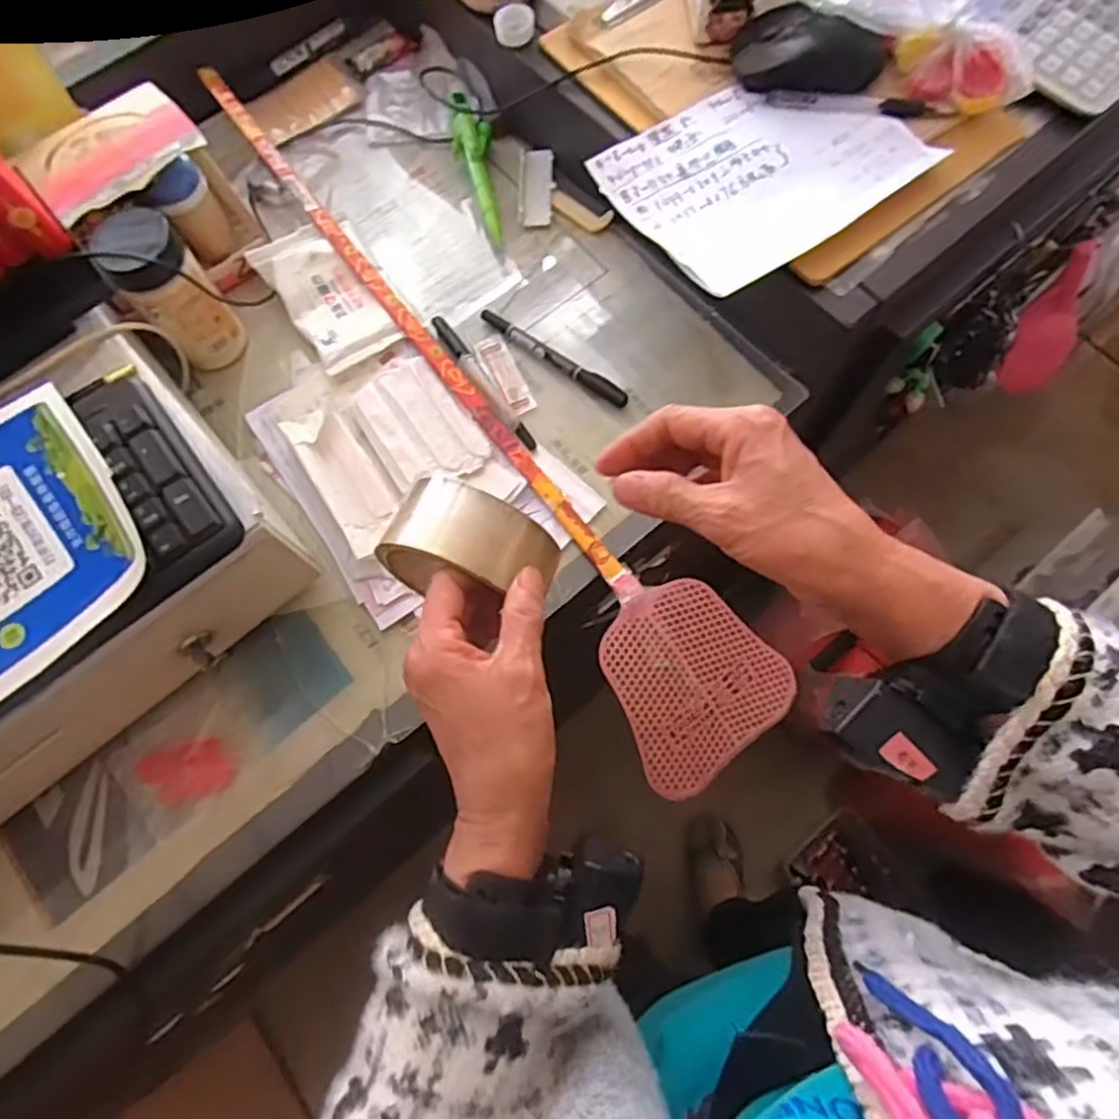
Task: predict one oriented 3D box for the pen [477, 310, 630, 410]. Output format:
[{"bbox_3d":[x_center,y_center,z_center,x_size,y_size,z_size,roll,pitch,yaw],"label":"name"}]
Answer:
[{"bbox_3d":[-0.005,-0.159,0.540,0.136,0.011,0.013,36,75,9],"label":"pen"}]

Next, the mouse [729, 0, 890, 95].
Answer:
[{"bbox_3d":[0.181,-0.366,0.500,0.108,0.038,0.057,19,73,4],"label":"mouse"}]

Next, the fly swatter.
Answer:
[{"bbox_3d":[-0.095,-0.115,0.522,0.124,0.024,0.669,-40,81,-21],"label":"fly swatter"}]

